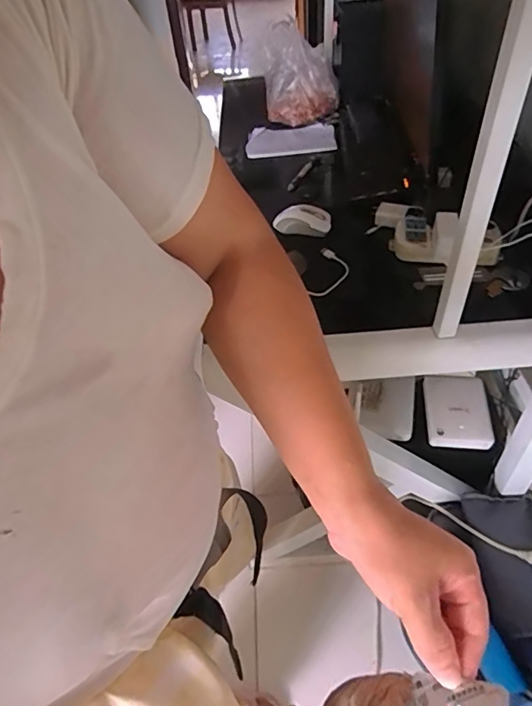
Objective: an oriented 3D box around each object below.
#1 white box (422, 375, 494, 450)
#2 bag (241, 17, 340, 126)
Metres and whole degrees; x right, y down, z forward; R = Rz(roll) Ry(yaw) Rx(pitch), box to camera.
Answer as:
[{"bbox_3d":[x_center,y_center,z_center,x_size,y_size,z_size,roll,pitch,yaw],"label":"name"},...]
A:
[{"bbox_3d":[0.399,0.126,1.023,0.131,0.056,0.157,0,45,6],"label":"white box"},{"bbox_3d":[0.075,-0.773,1.333,0.185,0.202,0.225,-30,50,-22],"label":"bag"}]

